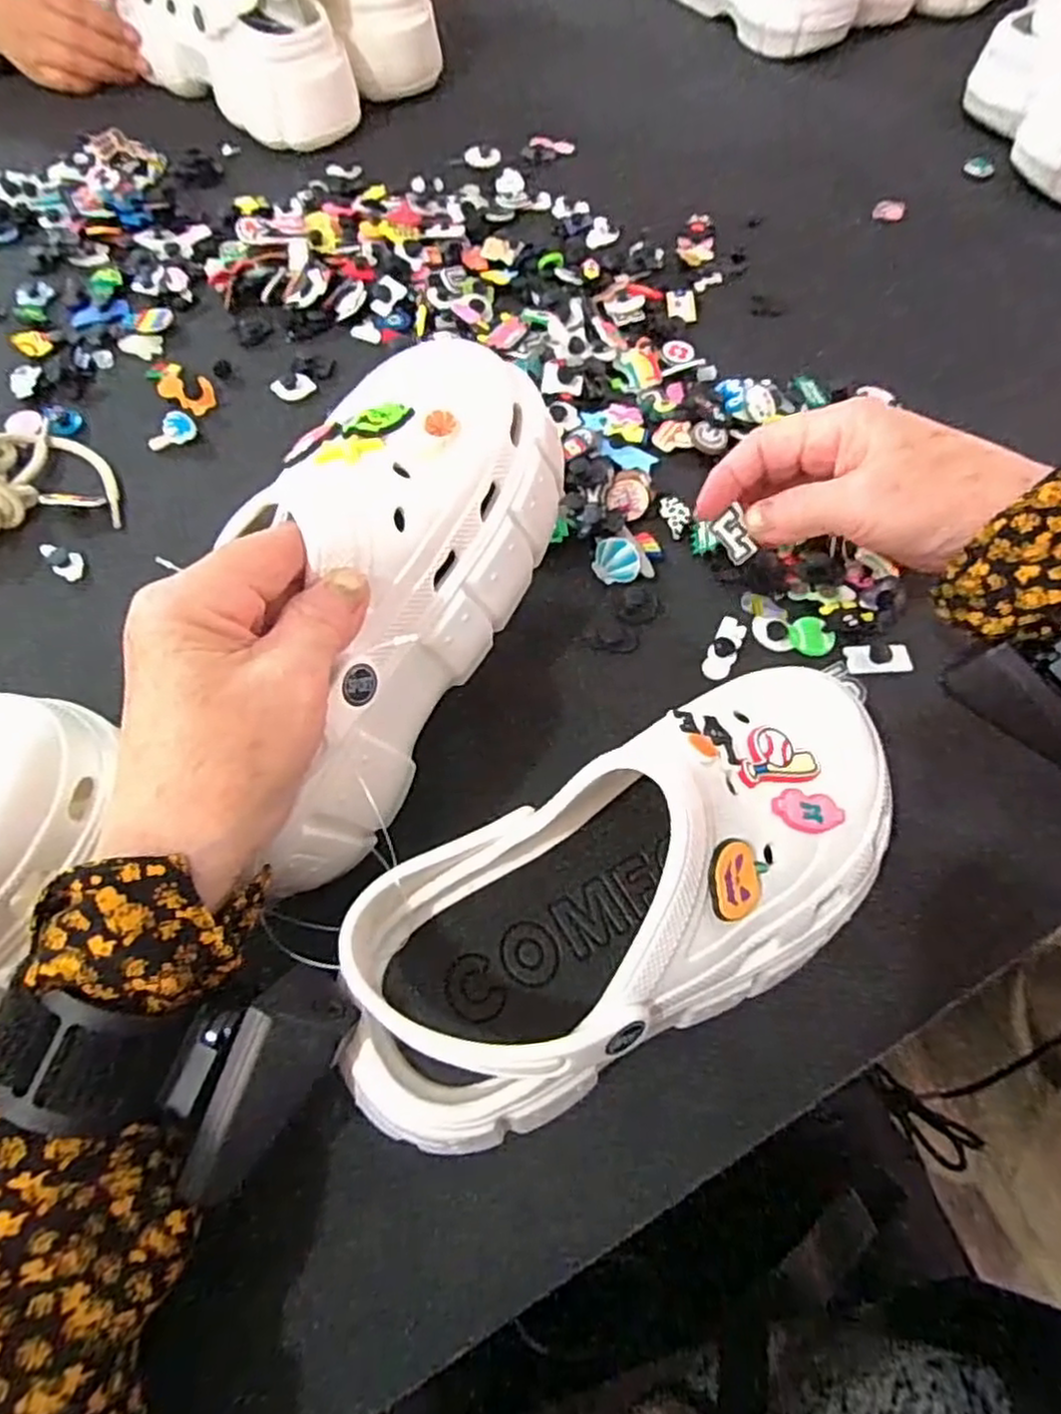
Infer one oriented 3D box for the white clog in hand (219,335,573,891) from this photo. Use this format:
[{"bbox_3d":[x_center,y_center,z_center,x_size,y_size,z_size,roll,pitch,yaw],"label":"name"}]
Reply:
[{"bbox_3d":[-0.054,-0.043,0.286,0.086,0.097,0.228,15,84,6],"label":"white clog in hand"}]

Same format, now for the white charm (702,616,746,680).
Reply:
[{"bbox_3d":[0.105,-0.032,0.386,0.015,0.004,0.042,24,65,10],"label":"white charm"}]

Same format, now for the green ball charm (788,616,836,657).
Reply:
[{"bbox_3d":[0.152,-0.038,0.388,0.024,0.004,0.024,1,63,-1],"label":"green ball charm"}]

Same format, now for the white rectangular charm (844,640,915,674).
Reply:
[{"bbox_3d":[0.188,-0.026,0.385,0.034,0.007,0.018,-7,78,6],"label":"white rectangular charm"}]

